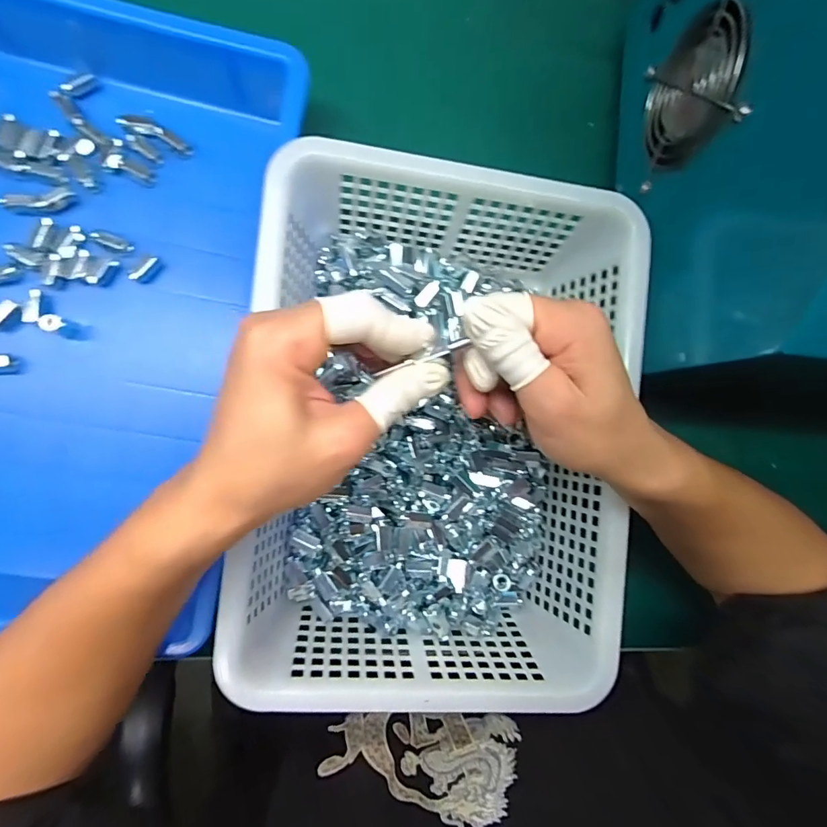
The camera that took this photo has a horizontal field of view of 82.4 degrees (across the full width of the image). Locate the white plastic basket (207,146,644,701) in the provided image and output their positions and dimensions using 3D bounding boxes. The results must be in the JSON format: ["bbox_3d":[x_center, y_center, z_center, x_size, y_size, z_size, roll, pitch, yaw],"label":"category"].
[{"bbox_3d":[0.016,0.011,0.308,0.230,0.078,0.307,6,89,-9],"label":"white plastic basket"}]

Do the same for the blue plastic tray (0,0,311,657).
[{"bbox_3d":[-0.223,-0.065,0.303,0.233,0.080,0.424,10,88,-9],"label":"blue plastic tray"}]

